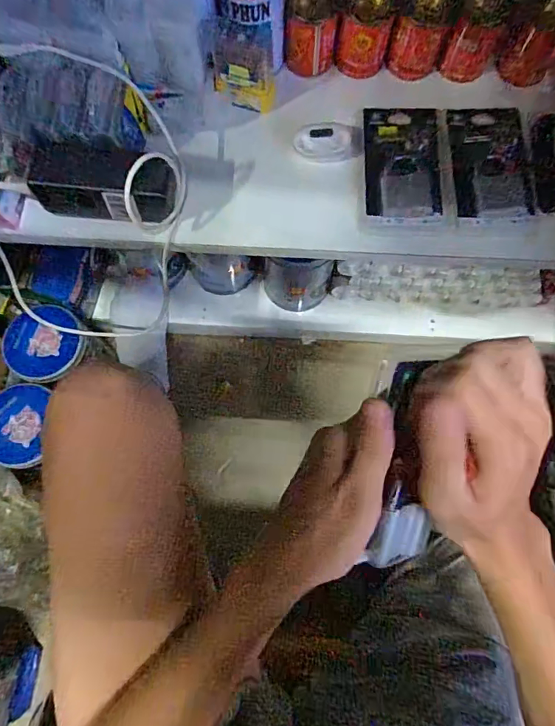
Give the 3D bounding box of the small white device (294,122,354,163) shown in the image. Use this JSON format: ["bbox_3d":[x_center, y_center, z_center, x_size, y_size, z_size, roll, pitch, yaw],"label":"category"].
[{"bbox_3d":[0.051,-0.240,0.484,0.062,0.009,0.042,-8,73,-2],"label":"small white device"}]

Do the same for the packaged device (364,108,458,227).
[{"bbox_3d":[0.140,-0.213,0.478,0.092,0.009,0.139,1,73,1],"label":"packaged device"}]

